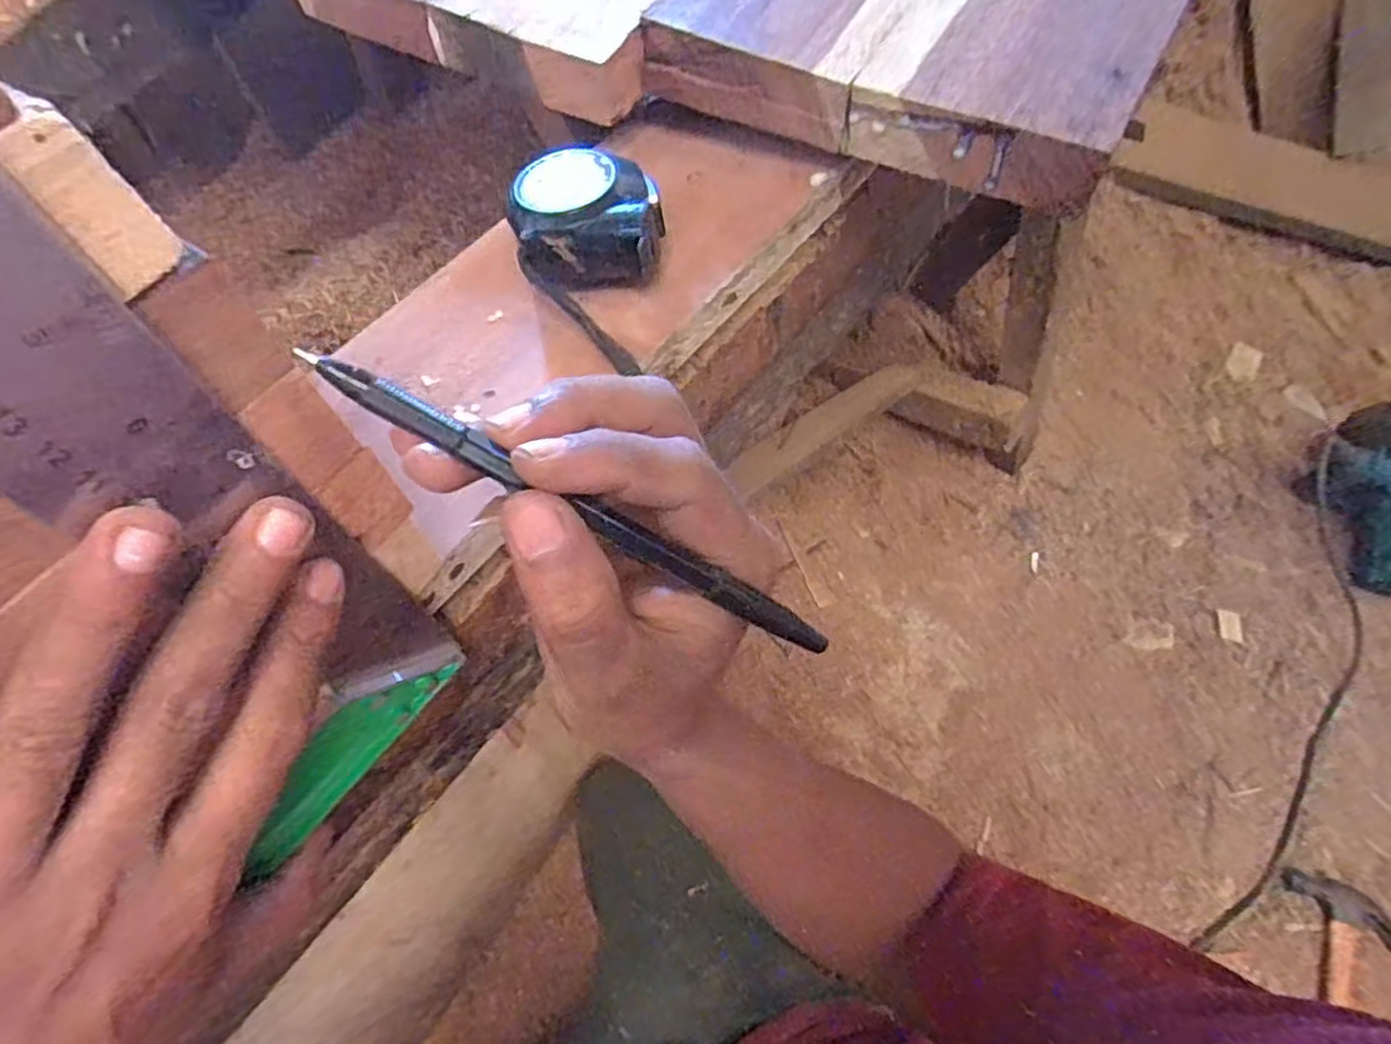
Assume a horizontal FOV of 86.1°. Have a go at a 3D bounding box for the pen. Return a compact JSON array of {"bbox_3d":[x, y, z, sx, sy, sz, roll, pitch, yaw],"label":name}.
[{"bbox_3d":[-0.024,-0.001,0.190,0.150,0.005,0.008,31,65,-20],"label":"pen"}]

